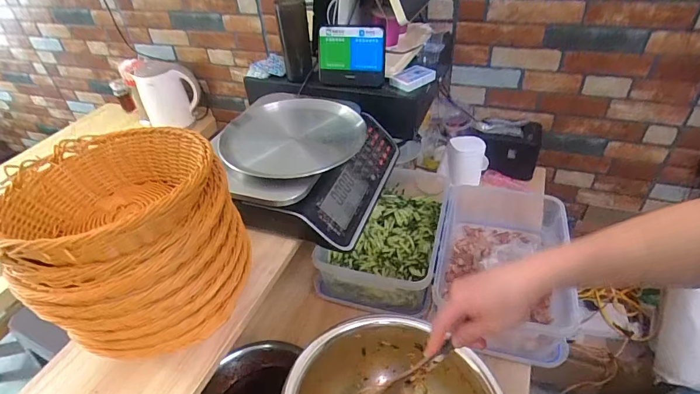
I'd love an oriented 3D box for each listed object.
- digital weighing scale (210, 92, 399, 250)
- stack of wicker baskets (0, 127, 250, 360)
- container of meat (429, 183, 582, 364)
[{"bbox_3d":[-0.081,-0.084,0.730,0.283,0.133,0.332,8,42,16],"label":"digital weighing scale"},{"bbox_3d":[-0.233,0.049,0.452,0.207,0.193,0.197,-17,41,-12],"label":"stack of wicker baskets"},{"bbox_3d":[0.319,0.133,0.831,0.257,0.130,0.355,8,42,16],"label":"container of meat"}]

